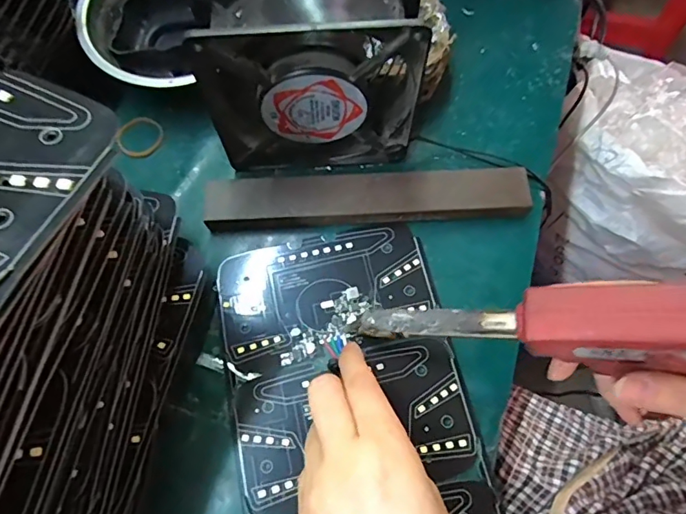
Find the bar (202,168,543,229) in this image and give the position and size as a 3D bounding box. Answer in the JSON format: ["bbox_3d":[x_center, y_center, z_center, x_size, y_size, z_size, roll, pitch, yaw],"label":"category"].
[{"bbox_3d":[0.016,-0.037,0.316,0.206,0.016,0.035,-2,70,0],"label":"bar"}]

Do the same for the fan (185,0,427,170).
[{"bbox_3d":[-0.020,-0.101,0.283,0.120,0.115,0.041,-5,70,-1],"label":"fan"}]

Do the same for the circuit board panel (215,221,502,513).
[{"bbox_3d":[0.006,0.092,0.276,0.132,0.006,0.228,-13,70,-4],"label":"circuit board panel"}]

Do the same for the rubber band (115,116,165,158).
[{"bbox_3d":[-0.144,-0.086,0.343,0.031,0.004,0.031,1,78,-4],"label":"rubber band"}]

